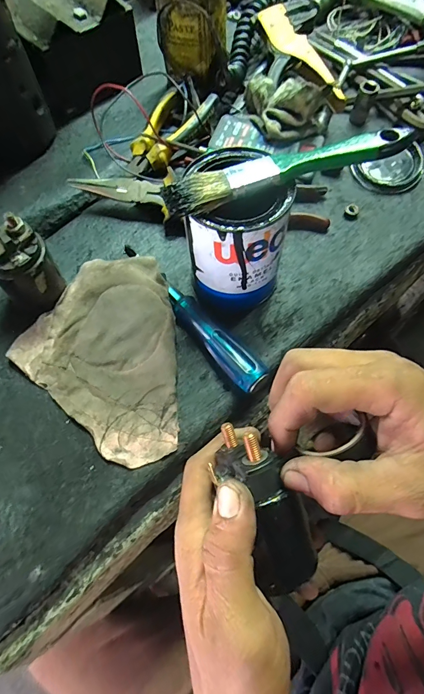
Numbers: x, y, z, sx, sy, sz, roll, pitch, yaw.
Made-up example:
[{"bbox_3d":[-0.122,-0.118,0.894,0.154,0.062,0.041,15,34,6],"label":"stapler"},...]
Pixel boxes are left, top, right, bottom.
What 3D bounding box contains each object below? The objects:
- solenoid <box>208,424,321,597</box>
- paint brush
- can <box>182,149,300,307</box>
[{"bbox_3d":[0.031,0.093,0.208,0.038,0.036,0.093,-26,94,-10],"label":"solenoid"},{"bbox_3d":[0.055,-0.126,0.250,0.181,0.015,0.023,-17,66,-6],"label":"paint brush"},{"bbox_3d":[0.022,-0.094,0.301,0.077,0.108,0.083,-1,65,1],"label":"can"}]

